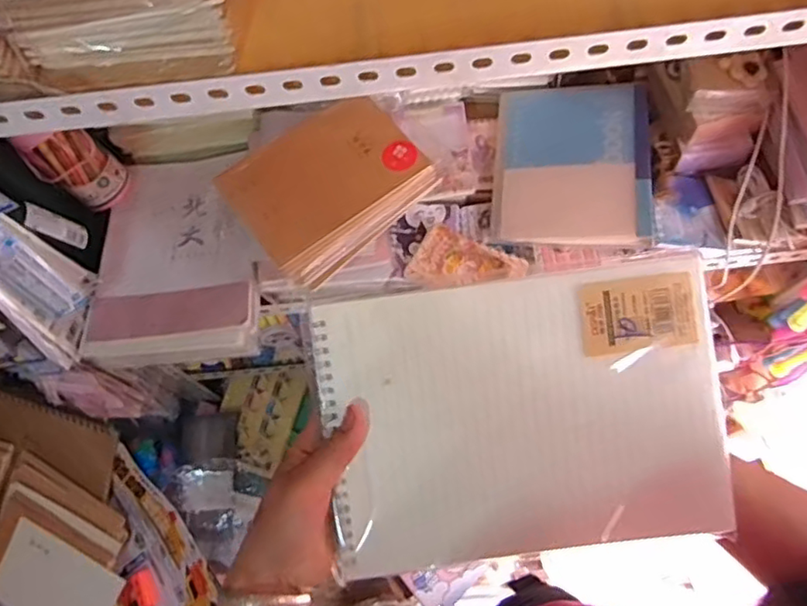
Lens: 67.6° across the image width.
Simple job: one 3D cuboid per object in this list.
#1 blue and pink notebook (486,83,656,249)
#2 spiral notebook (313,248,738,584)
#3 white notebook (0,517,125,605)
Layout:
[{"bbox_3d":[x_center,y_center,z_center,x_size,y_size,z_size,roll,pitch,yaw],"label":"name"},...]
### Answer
[{"bbox_3d":[0.207,-0.170,0.744,0.181,0.020,0.211,0,72,17],"label":"blue and pink notebook"},{"bbox_3d":[0.077,0.071,0.383,0.249,0.011,0.174,-8,92,-1],"label":"spiral notebook"},{"bbox_3d":[-0.559,0.454,0.962,0.193,0.015,0.141,23,81,6],"label":"white notebook"}]

